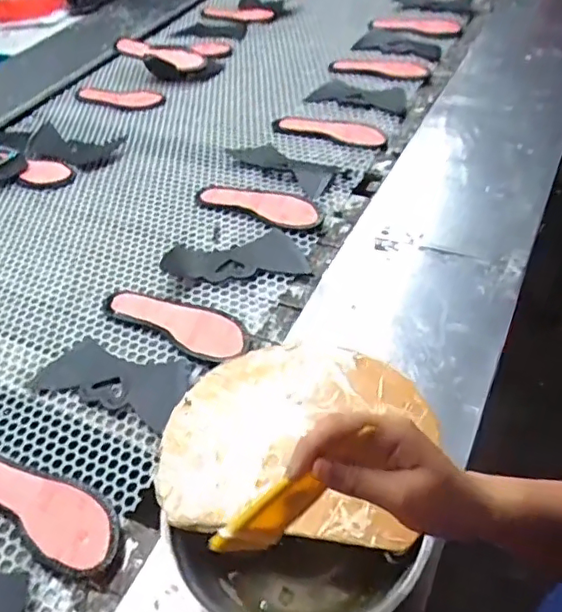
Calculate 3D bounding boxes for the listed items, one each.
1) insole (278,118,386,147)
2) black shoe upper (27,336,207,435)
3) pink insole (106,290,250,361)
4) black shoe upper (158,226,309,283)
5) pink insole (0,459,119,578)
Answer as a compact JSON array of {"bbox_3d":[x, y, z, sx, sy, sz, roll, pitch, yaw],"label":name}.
[{"bbox_3d":[0.098,-0.336,1.067,0.219,0.014,0.081,24,53,27],"label":"insole"},{"bbox_3d":[-0.202,0.085,0.696,0.201,0.021,0.095,14,49,20],"label":"black shoe upper"},{"bbox_3d":[-0.137,0.015,0.749,0.231,0.028,0.074,23,52,26],"label":"pink insole"},{"bbox_3d":[-0.070,-0.072,0.836,0.213,0.014,0.092,-5,45,2],"label":"black shoe upper"},{"bbox_3d":[-0.258,0.203,0.590,0.225,0.017,0.073,19,50,24],"label":"pink insole"}]

